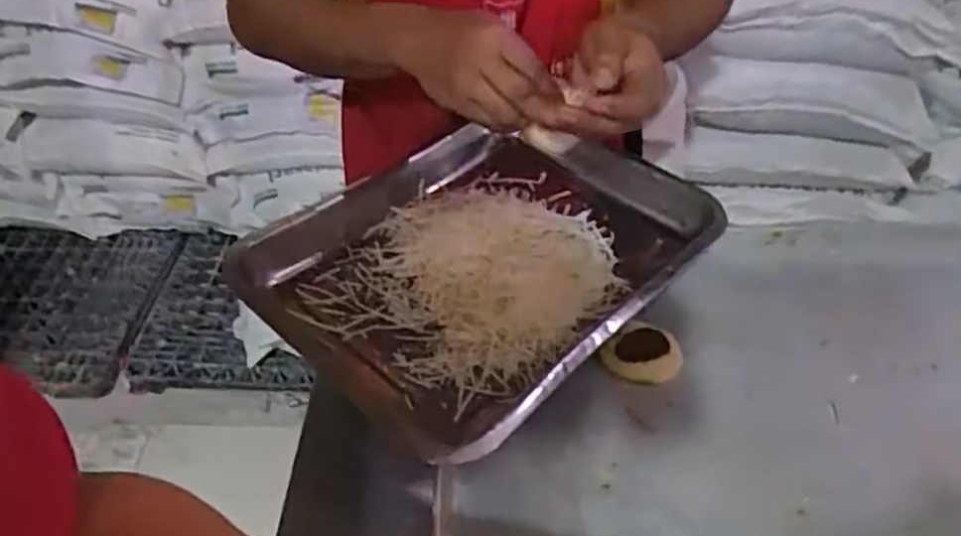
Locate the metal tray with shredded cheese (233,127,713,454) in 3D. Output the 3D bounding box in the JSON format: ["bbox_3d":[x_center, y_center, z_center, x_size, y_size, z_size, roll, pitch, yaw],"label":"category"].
[{"bbox_3d":[0.007,-0.014,0.581,0.259,0.055,0.336,33,52,30],"label":"metal tray with shredded cheese"}]

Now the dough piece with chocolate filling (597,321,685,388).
[{"bbox_3d":[0.126,0.066,0.551,0.053,0.019,0.050,-30,51,-29],"label":"dough piece with chocolate filling"}]

